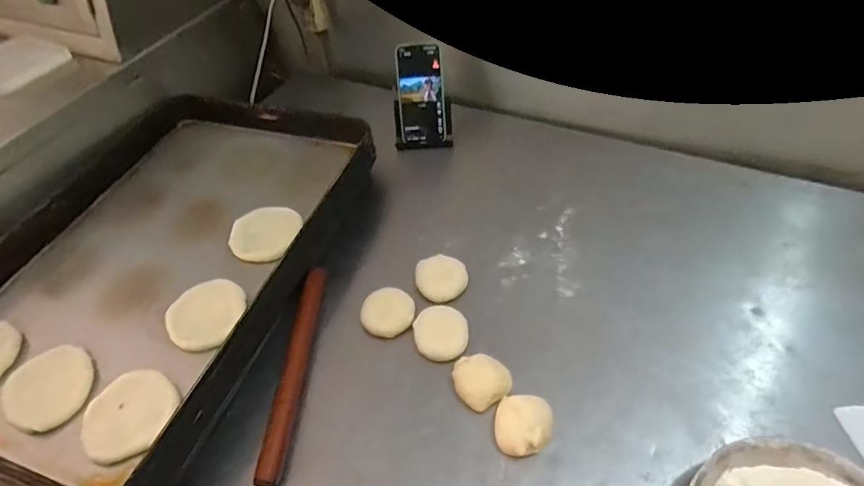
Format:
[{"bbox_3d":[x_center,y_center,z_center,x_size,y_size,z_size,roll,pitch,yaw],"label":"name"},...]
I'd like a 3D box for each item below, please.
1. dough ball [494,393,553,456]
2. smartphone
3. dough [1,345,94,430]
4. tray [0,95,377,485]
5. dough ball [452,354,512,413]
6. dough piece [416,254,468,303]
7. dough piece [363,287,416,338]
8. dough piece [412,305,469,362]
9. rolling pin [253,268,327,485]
[{"bbox_3d":[0.097,0.194,0.548,0.058,0.032,0.067,13,50,17],"label":"dough ball"},{"bbox_3d":[-0.019,-0.254,0.871,0.074,0.160,0.009,-5,19,1],"label":"smartphone"},{"bbox_3d":[-0.429,0.158,0.575,0.100,0.014,0.089,13,51,18],"label":"dough"},{"bbox_3d":[-0.368,0.006,0.708,0.407,0.064,0.604,11,51,17],"label":"tray"},{"bbox_3d":[0.055,0.155,0.583,0.056,0.025,0.063,-28,50,-19],"label":"dough ball"},{"bbox_3d":[0.014,0.047,0.683,0.066,0.020,0.066,-3,47,3],"label":"dough piece"},{"bbox_3d":[-0.056,0.087,0.650,0.064,0.026,0.061,-3,47,3],"label":"dough piece"},{"bbox_3d":[0.011,0.110,0.625,0.064,0.023,0.065,-8,47,-2],"label":"dough piece"},{"bbox_3d":[-0.163,0.145,0.614,0.025,0.026,0.271,-1,47,5],"label":"rolling pin"}]

